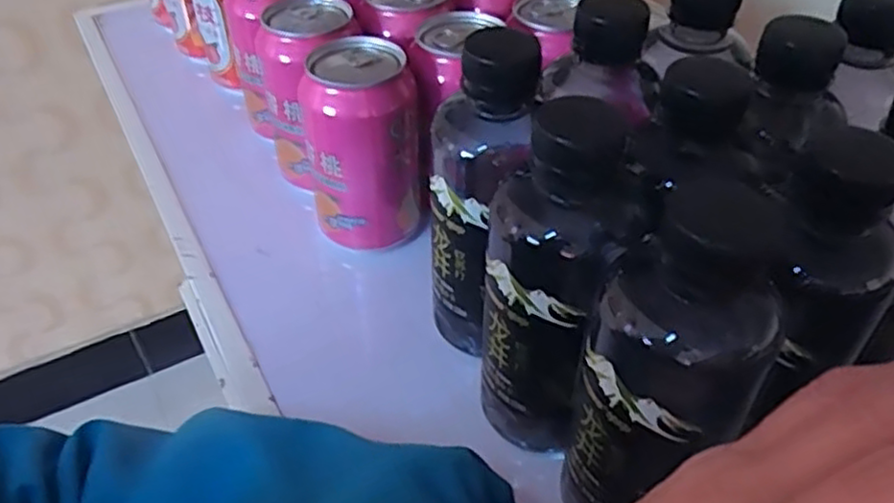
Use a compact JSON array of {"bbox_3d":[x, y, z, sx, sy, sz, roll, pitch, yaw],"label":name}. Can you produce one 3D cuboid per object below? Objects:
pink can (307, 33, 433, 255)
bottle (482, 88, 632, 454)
[{"bbox_3d":[-0.048,-0.060,0.411,0.068,0.105,0.058,-8,43,-7],"label":"pink can"},{"bbox_3d":[0.042,0.015,0.295,0.052,0.162,0.061,7,44,9],"label":"bottle"}]

